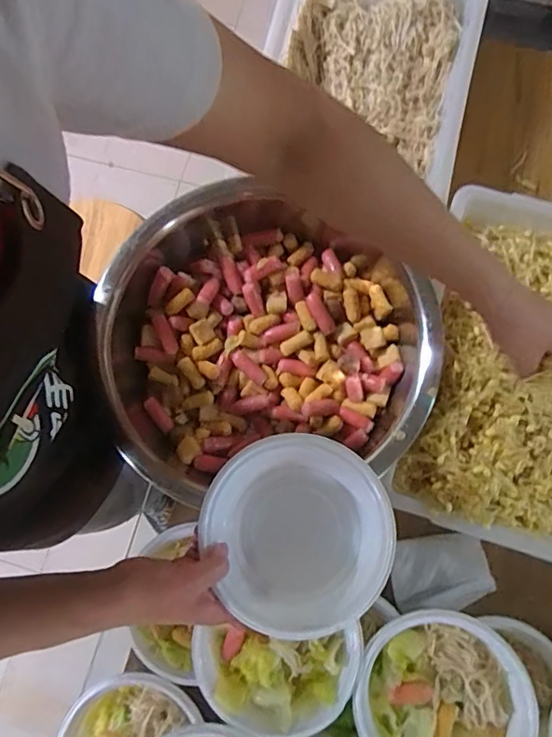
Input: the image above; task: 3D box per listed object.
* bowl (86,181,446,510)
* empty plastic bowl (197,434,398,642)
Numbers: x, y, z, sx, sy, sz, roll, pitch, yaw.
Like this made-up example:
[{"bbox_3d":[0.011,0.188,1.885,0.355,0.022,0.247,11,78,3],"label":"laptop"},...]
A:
[{"bbox_3d":[-0.021,-0.014,0.602,0.371,0.111,0.335,23,78,7],"label":"bowl"},{"bbox_3d":[0.019,0.147,0.473,0.166,0.053,0.160,0,76,1],"label":"empty plastic bowl"}]

